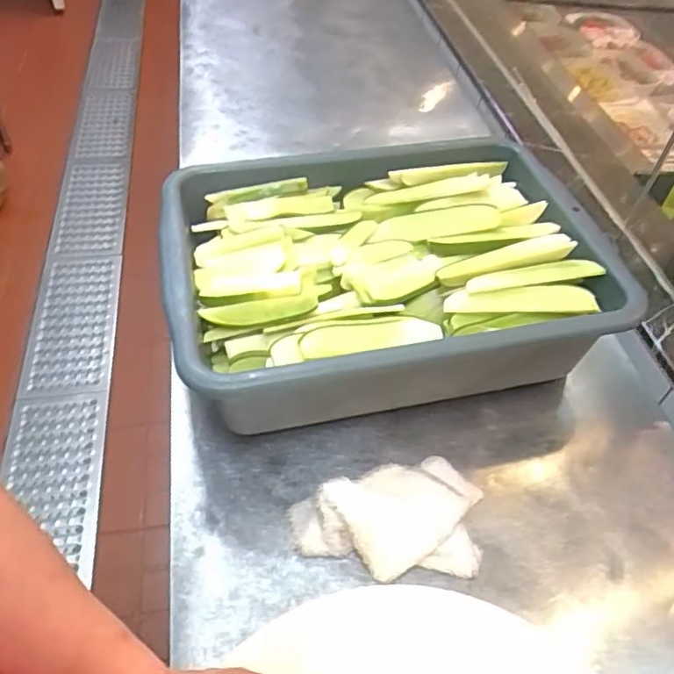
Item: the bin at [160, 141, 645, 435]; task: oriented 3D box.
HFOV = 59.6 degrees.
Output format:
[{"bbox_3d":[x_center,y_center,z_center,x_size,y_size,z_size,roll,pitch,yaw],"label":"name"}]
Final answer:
[{"bbox_3d":[0.066,-0.071,0.758,0.535,0.144,0.405,-9,50,-12],"label":"bin"}]

